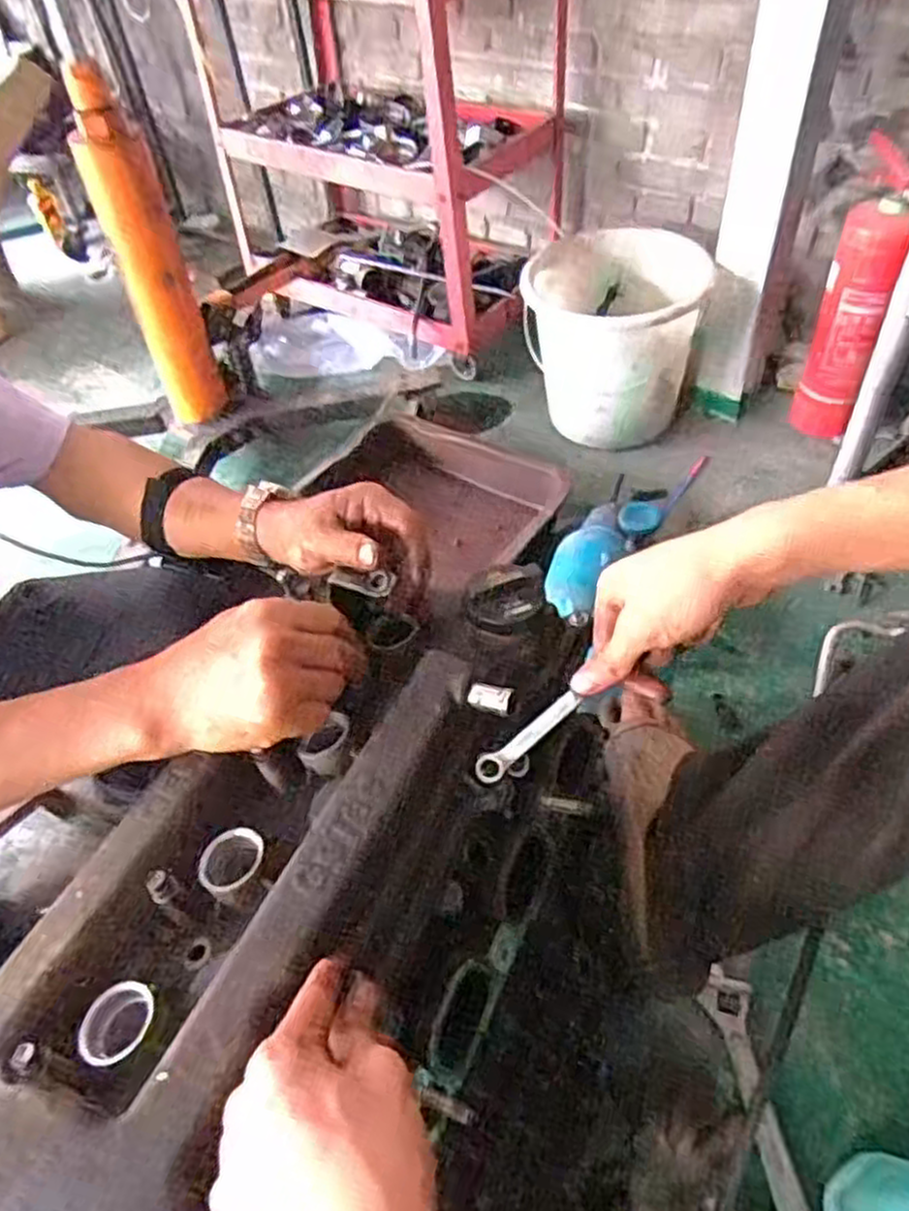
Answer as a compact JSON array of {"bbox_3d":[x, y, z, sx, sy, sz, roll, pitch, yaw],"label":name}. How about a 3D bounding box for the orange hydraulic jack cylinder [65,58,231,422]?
[{"bbox_3d":[-0.531,-0.600,1.351,0.109,0.557,0.104,-21,50,-13],"label":"orange hydraulic jack cylinder"}]

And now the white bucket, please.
[{"bbox_3d":[0.308,-0.530,1.520,0.321,0.275,0.321,-3,49,3],"label":"white bucket"}]

